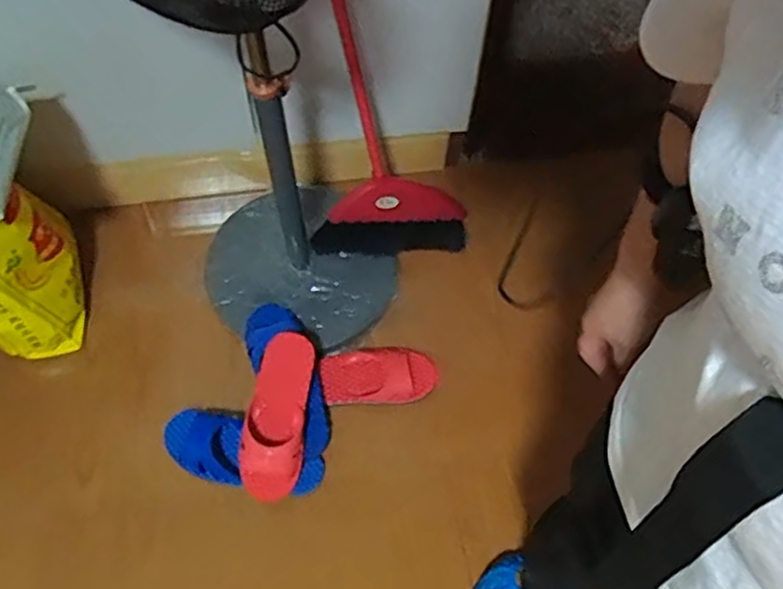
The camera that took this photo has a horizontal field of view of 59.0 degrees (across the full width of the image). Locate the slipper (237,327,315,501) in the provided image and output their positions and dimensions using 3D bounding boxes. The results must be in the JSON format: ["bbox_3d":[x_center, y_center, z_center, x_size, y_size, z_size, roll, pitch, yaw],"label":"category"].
[{"bbox_3d":[-0.178,0.189,1.089,0.093,0.061,0.259,7,76,3],"label":"slipper"}]

